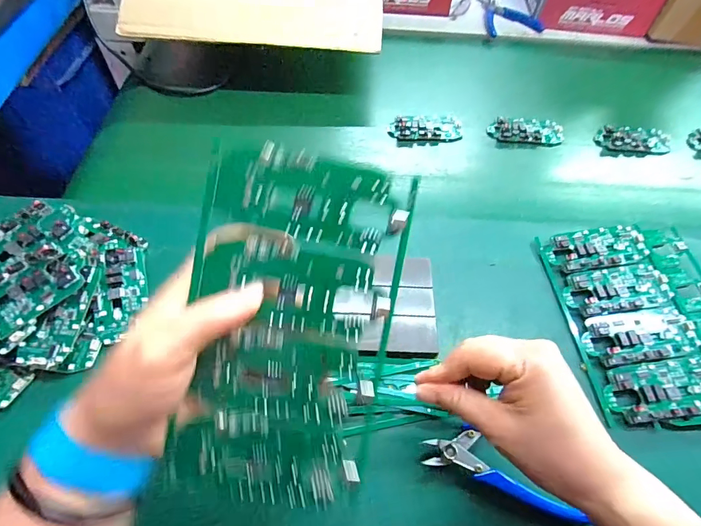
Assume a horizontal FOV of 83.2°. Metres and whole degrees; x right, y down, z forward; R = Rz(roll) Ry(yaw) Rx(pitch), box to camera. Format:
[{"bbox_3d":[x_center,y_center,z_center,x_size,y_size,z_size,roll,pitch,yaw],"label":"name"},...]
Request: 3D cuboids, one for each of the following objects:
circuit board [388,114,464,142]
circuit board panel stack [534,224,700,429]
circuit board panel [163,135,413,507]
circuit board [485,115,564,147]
[{"bbox_3d":[0.101,-0.183,0.528,0.097,0.010,0.047,-3,61,-2],"label":"circuit board"},{"bbox_3d":[0.286,0.054,0.390,0.151,0.035,0.200,-4,61,-3],"label":"circuit board panel stack"},{"bbox_3d":[-0.031,0.038,0.213,0.105,0.004,0.186,9,94,-7],"label":"circuit board panel"},{"bbox_3d":[0.237,-0.180,0.536,0.099,0.011,0.047,2,61,0],"label":"circuit board"}]

